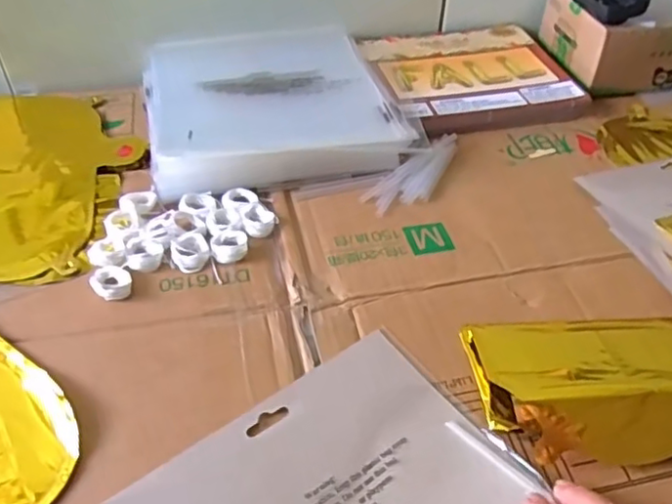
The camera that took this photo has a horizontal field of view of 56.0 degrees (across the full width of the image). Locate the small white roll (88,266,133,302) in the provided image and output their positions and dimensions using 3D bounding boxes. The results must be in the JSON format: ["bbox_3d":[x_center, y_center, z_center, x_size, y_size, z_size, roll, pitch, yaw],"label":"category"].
[{"bbox_3d":[-0.156,0.022,0.439,0.026,0.008,0.027,1,45,-1],"label":"small white roll"}]

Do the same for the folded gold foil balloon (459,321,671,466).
[{"bbox_3d":[0.160,0.075,0.376,0.150,0.038,0.087,1,45,-1],"label":"folded gold foil balloon"}]

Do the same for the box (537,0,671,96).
[{"bbox_3d":[0.326,-0.236,0.658,0.187,0.079,0.135,-6,46,-7],"label":"box"}]

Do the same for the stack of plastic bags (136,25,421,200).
[{"bbox_3d":[-0.063,-0.149,0.597,0.219,0.028,0.239,-10,46,-11],"label":"stack of plastic bags"}]

